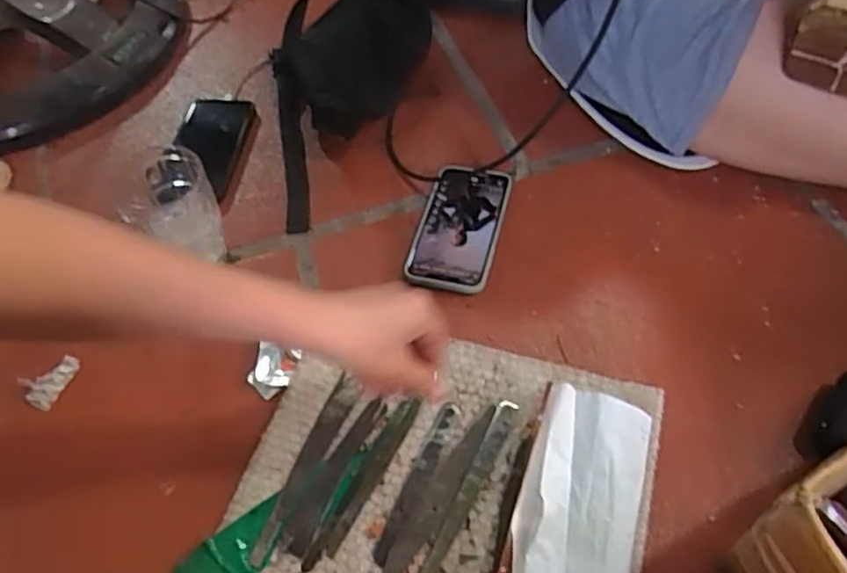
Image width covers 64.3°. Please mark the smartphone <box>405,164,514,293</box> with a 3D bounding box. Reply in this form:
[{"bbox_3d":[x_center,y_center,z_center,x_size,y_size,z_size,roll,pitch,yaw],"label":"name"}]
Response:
[{"bbox_3d":[0.036,-0.063,0.678,0.082,0.015,0.152,11,56,13],"label":"smartphone"}]

